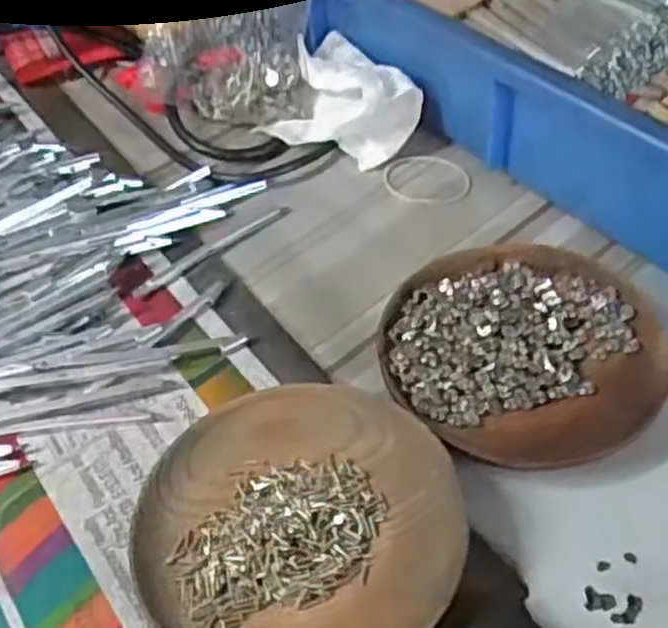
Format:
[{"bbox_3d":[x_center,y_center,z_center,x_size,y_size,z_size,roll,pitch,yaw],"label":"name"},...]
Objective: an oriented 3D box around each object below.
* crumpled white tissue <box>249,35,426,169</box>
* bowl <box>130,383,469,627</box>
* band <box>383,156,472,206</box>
[{"bbox_3d":[0.000,-0.121,0.447,0.064,0.045,0.085,-31,52,-21],"label":"crumpled white tissue"},{"bbox_3d":[-0.014,0.075,0.289,0.111,0.018,0.117,-3,48,3],"label":"bowl"},{"bbox_3d":[0.051,-0.073,0.432,0.042,0.004,0.043,-3,48,3],"label":"band"}]

